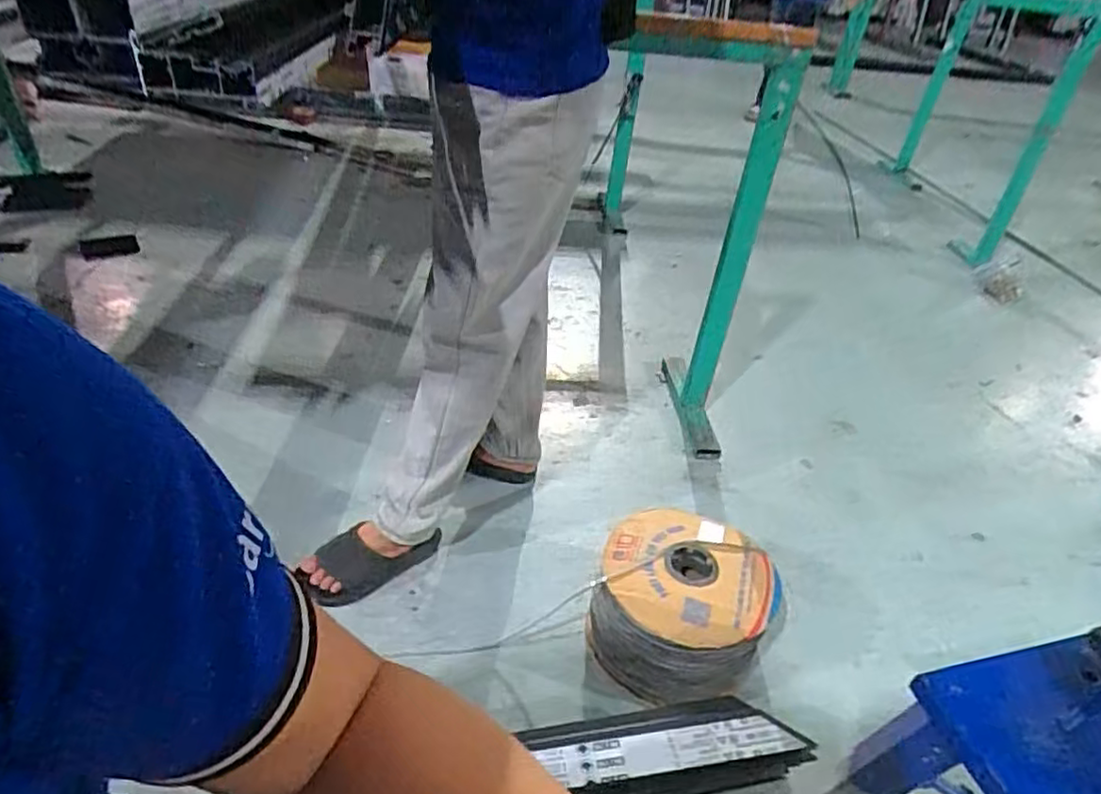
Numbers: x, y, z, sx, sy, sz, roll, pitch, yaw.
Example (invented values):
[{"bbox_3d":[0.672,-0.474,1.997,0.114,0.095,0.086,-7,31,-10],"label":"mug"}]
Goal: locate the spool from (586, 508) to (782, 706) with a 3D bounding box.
[{"bbox_3d":[0.222,0.350,1.144,0.278,0.188,0.256,4,36,-3],"label":"spool"}]

